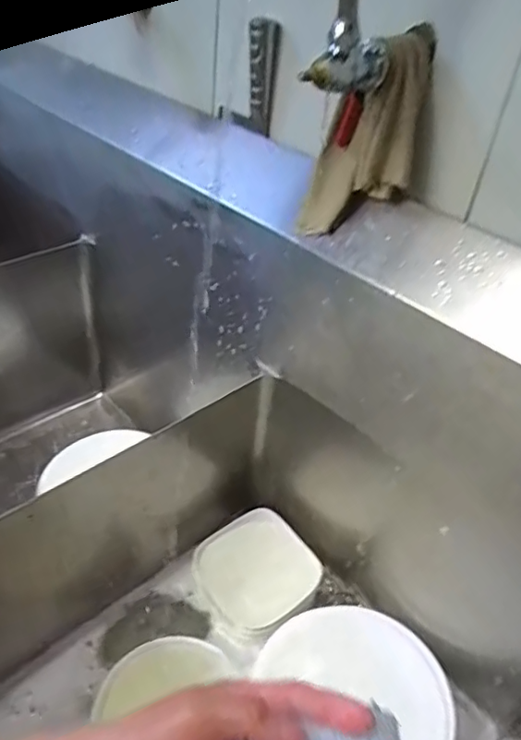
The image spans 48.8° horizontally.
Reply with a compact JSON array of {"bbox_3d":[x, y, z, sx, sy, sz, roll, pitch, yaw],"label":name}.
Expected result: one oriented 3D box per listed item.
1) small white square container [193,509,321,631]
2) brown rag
[{"bbox_3d":[-0.008,0.279,0.804,0.156,0.050,0.146,-21,47,-29],"label":"small white square container"},{"bbox_3d":[0.116,-0.231,0.602,0.098,0.213,0.053,25,38,-13],"label":"brown rag"}]

